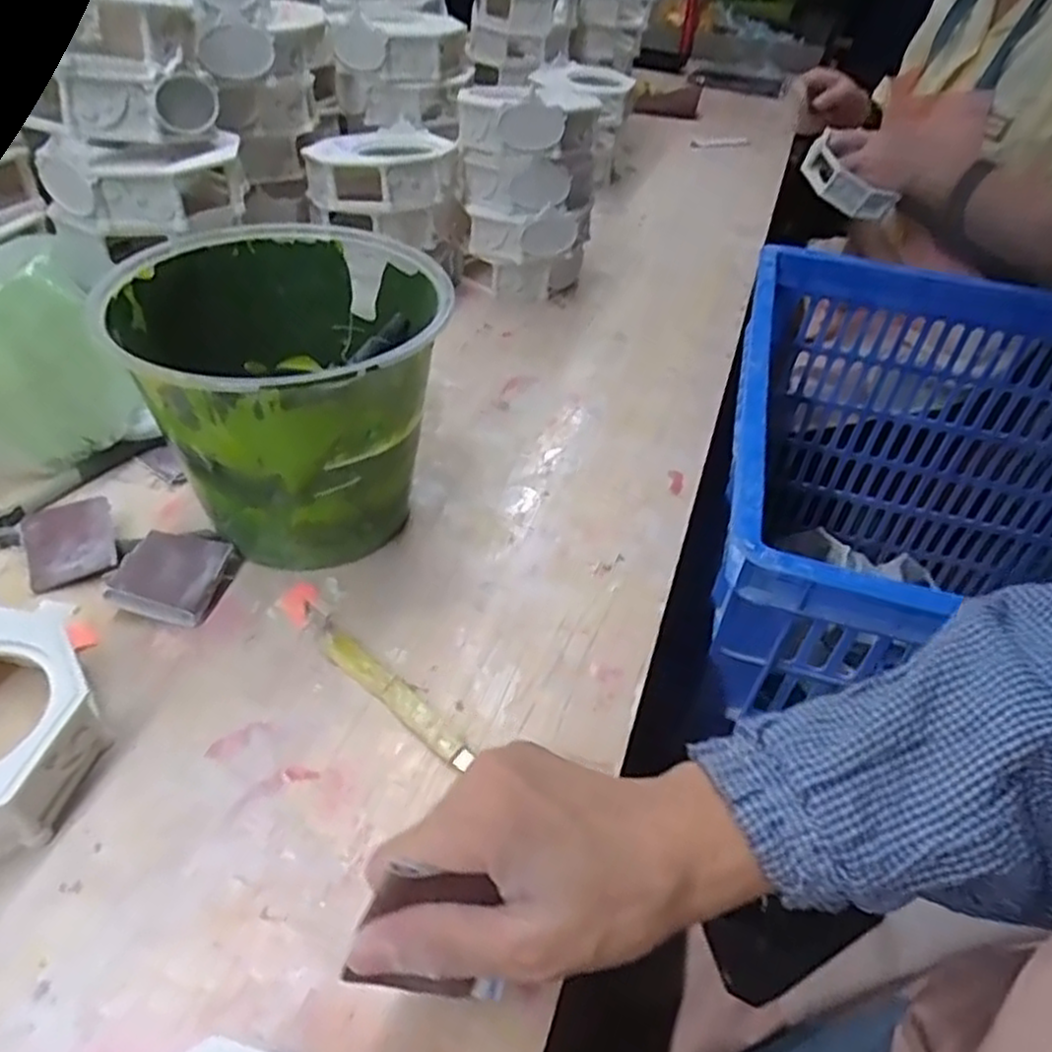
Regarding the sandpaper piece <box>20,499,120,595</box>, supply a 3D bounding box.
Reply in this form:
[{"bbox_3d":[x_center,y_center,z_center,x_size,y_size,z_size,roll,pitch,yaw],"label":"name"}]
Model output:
[{"bbox_3d":[-0.245,0.008,0.399,0.046,0.006,0.047,-22,63,-6],"label":"sandpaper piece"}]

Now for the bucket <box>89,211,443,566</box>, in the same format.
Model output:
[{"bbox_3d":[-0.124,-0.064,0.408,0.156,0.136,0.163,-15,47,-21],"label":"bucket"}]

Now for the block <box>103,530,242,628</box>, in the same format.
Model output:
[{"bbox_3d":[-0.184,0.025,0.393,0.045,0.018,0.056,11,43,6],"label":"block"}]

